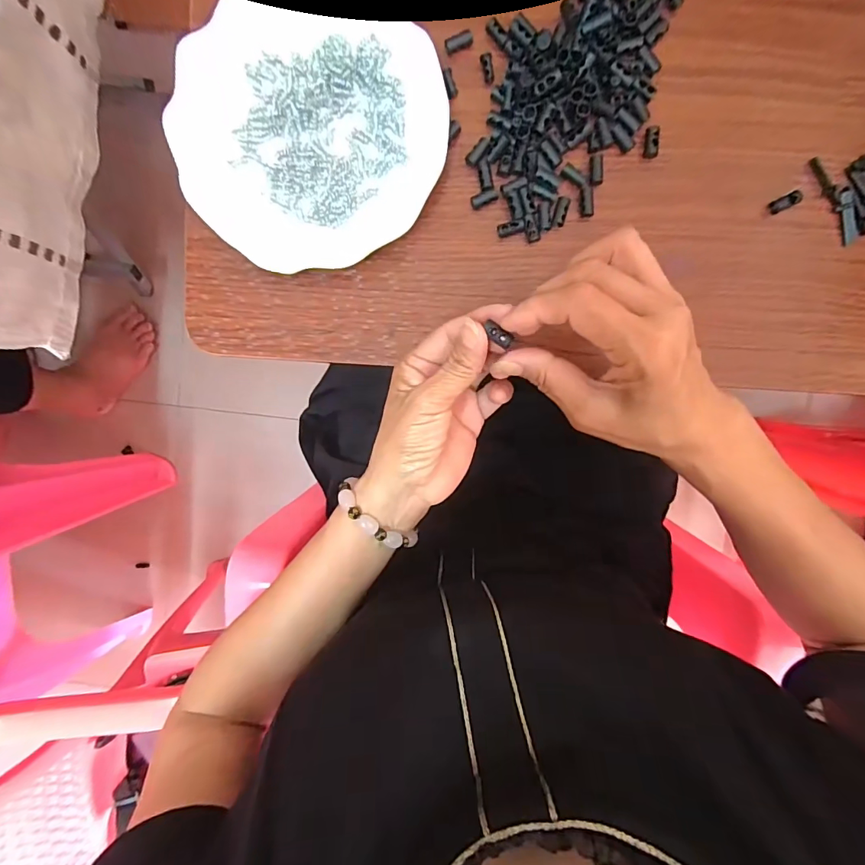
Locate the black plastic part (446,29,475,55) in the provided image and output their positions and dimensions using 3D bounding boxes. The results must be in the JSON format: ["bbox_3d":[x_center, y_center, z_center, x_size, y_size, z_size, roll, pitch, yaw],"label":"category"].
[{"bbox_3d":[0.018,-0.271,0.309,0.019,0.004,0.009,-18,94,4],"label":"black plastic part"}]

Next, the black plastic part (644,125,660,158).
[{"bbox_3d":[0.150,-0.200,0.307,0.008,0.011,0.018,-1,95,2],"label":"black plastic part"}]

